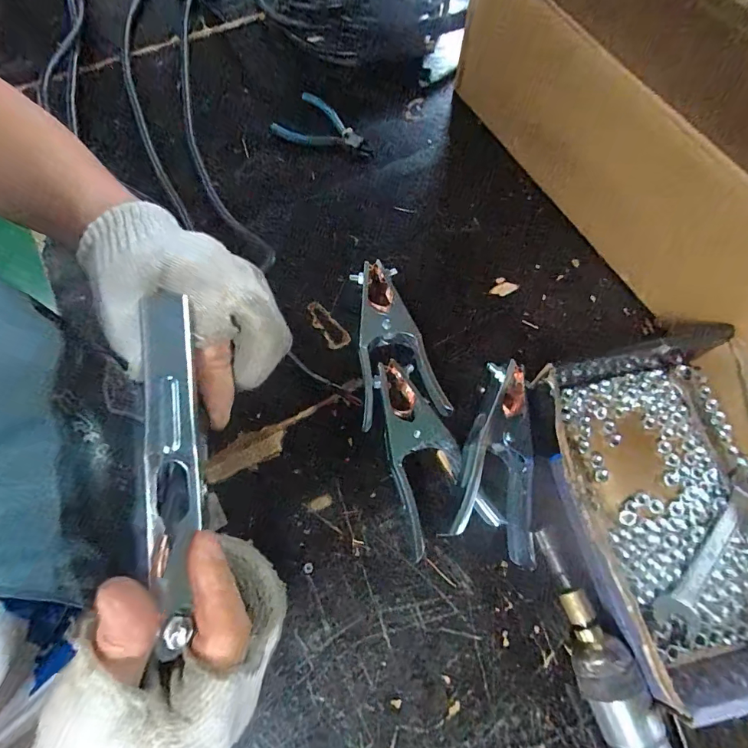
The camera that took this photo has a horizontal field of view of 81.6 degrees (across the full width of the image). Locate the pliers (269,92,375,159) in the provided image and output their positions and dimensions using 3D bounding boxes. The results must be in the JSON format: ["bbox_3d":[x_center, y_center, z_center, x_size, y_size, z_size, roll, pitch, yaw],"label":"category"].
[{"bbox_3d":[-0.059,-0.283,0.510,0.123,0.010,0.068,41,74,13],"label":"pliers"}]

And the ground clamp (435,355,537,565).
[{"bbox_3d":[0.113,0.069,0.370,0.073,0.034,0.157,17,70,5],"label":"ground clamp"}]

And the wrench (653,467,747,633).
[{"bbox_3d":[0.270,0.140,0.344,0.031,0.008,0.141,39,74,13],"label":"wrench"}]

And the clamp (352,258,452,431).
[{"bbox_3d":[0.013,-0.033,0.412,0.076,0.026,0.159,-12,70,-5],"label":"clamp"}]

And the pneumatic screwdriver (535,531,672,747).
[{"bbox_3d":[0.180,0.258,0.295,0.042,0.043,0.299,-17,71,-7],"label":"pneumatic screwdriver"}]

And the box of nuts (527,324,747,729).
[{"bbox_3d":[0.248,0.098,0.345,0.187,0.064,0.251,-13,70,-6],"label":"box of nuts"}]

